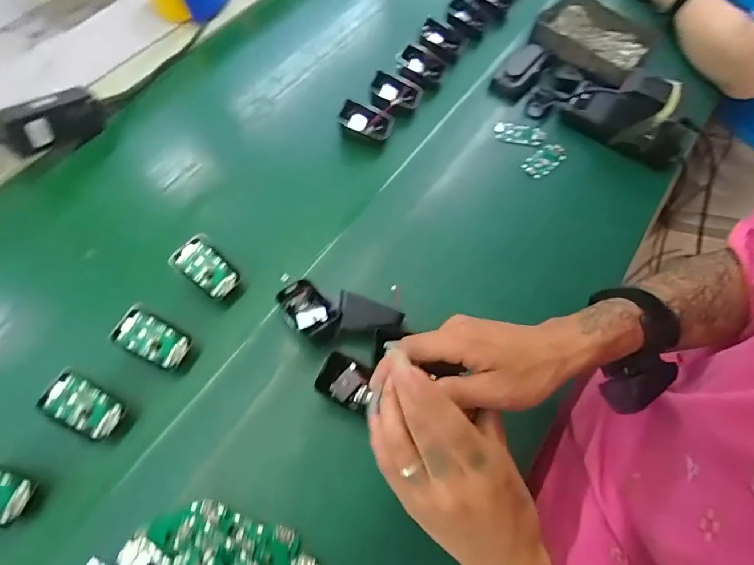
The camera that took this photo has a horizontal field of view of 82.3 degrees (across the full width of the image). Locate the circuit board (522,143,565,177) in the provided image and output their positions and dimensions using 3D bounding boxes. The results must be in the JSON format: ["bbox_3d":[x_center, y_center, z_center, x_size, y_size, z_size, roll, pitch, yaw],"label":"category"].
[{"bbox_3d":[0.222,-0.162,0.571,0.063,0.008,0.033,-37,69,-20],"label":"circuit board"}]

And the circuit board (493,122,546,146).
[{"bbox_3d":[0.194,-0.205,0.588,0.068,0.007,0.035,8,62,1],"label":"circuit board"}]

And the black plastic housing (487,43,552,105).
[{"bbox_3d":[0.207,-0.304,0.615,0.047,0.022,0.108,37,80,16],"label":"black plastic housing"}]

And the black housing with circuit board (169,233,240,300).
[{"bbox_3d":[-0.183,-0.015,0.466,0.070,0.018,0.043,45,72,2],"label":"black housing with circuit board"}]

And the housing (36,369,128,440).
[{"bbox_3d":[-0.270,0.113,0.395,0.069,0.018,0.040,25,64,10],"label":"housing"}]

